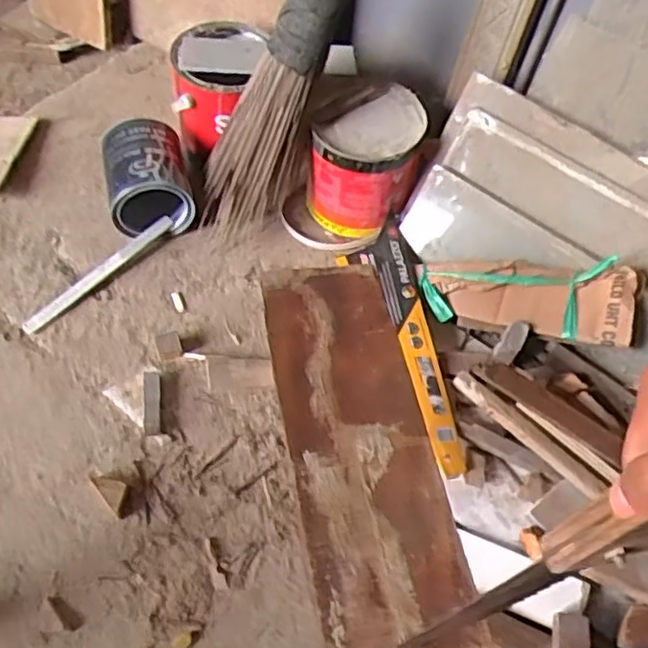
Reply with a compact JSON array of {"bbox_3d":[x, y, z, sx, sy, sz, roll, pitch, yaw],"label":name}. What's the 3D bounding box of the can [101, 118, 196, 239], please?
[{"bbox_3d":[-0.240,-0.196,0.925,0.106,0.108,0.116,-12,59,-14],"label":"can"}]

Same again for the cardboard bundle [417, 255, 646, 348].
[{"bbox_3d":[0.248,-0.033,0.842,0.256,0.029,0.092,8,88,23],"label":"cardboard bundle"}]

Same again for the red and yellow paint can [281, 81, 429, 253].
[{"bbox_3d":[0.040,-0.210,0.939,0.162,0.170,0.171,14,56,2],"label":"red and yellow paint can"}]

